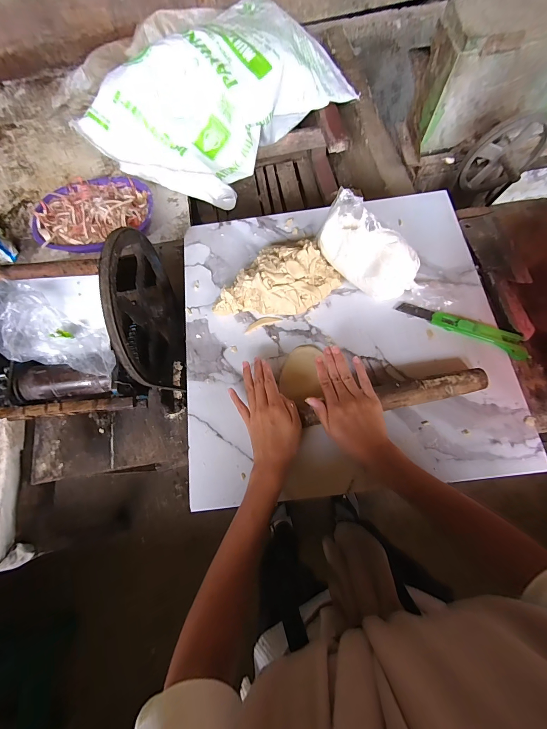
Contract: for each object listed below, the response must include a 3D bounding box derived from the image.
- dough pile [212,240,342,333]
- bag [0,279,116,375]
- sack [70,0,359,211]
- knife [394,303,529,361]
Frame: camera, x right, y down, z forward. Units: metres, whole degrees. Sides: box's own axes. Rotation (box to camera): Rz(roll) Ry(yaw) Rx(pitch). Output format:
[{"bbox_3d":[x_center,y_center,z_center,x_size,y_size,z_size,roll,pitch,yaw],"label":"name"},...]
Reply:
[{"bbox_3d":[0.001,-0.134,0.507,0.202,0.059,0.127,-31,74,-8],"label":"dough pile"},{"bbox_3d":[-0.342,-0.042,0.470,0.207,0.058,0.102,31,74,-13],"label":"bag"},{"bbox_3d":[-0.137,-0.706,0.833,0.379,0.203,0.633,43,78,13],"label":"sack"},{"bbox_3d":[0.296,-0.063,0.479,0.198,0.014,0.037,25,75,9],"label":"knife"}]

